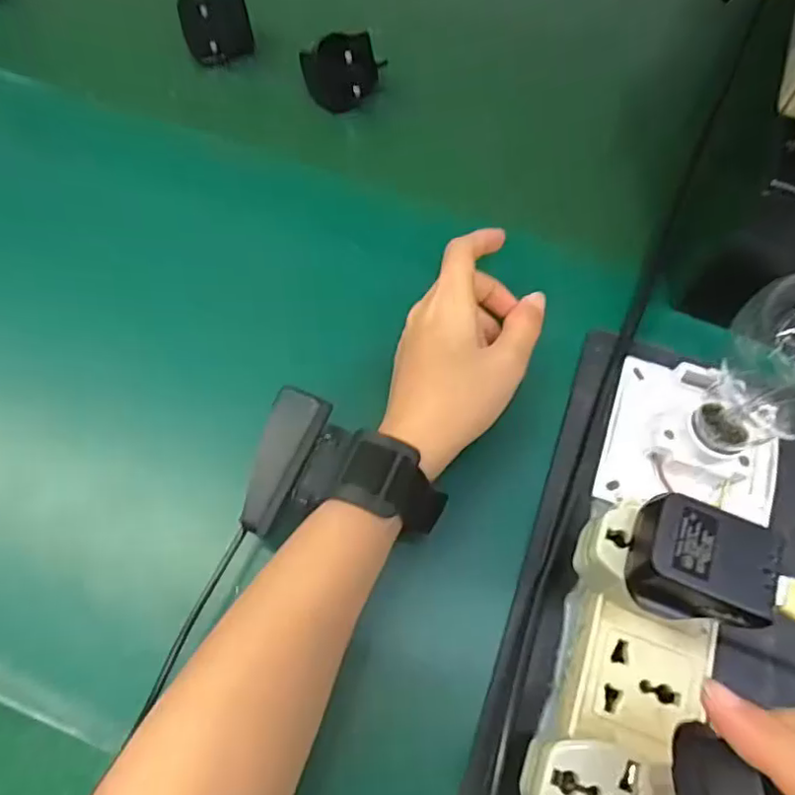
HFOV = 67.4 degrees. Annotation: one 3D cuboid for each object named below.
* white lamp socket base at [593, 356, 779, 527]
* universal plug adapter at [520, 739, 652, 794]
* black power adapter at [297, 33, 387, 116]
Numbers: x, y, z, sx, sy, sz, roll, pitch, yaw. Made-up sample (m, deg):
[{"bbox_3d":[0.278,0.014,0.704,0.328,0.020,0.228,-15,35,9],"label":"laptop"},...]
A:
[{"bbox_3d":[0.158,0.022,0.312,0.088,0.031,0.088,18,65,7],"label":"white lamp socket base"},{"bbox_3d":[0.065,0.143,0.219,0.043,0.034,0.034,20,66,8],"label":"universal plug adapter"},{"bbox_3d":[-0.040,-0.235,0.427,0.045,0.047,0.044,8,47,30],"label":"black power adapter"}]

